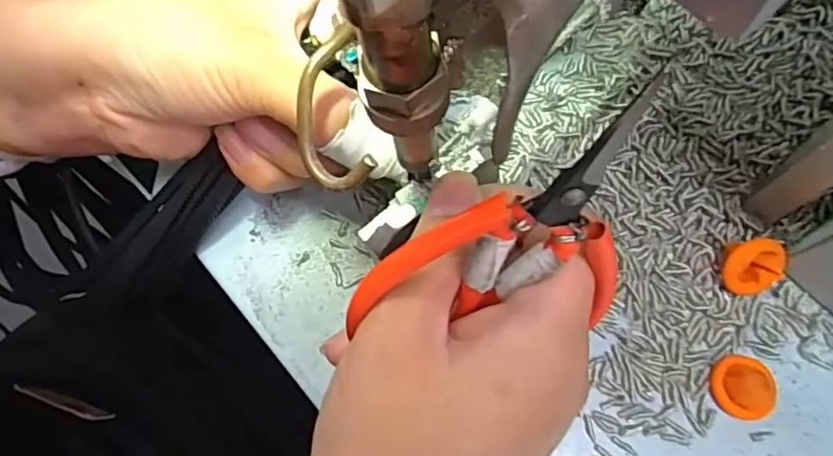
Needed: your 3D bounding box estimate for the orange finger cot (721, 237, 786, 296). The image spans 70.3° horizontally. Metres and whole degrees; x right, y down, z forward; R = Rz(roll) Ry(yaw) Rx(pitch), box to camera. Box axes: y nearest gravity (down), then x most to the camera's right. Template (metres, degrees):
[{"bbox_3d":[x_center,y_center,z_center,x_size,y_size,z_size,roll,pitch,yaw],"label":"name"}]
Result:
[{"bbox_3d":[0.112,0.013,0.197,0.019,0.021,0.007,-15,28,7],"label":"orange finger cot"}]

